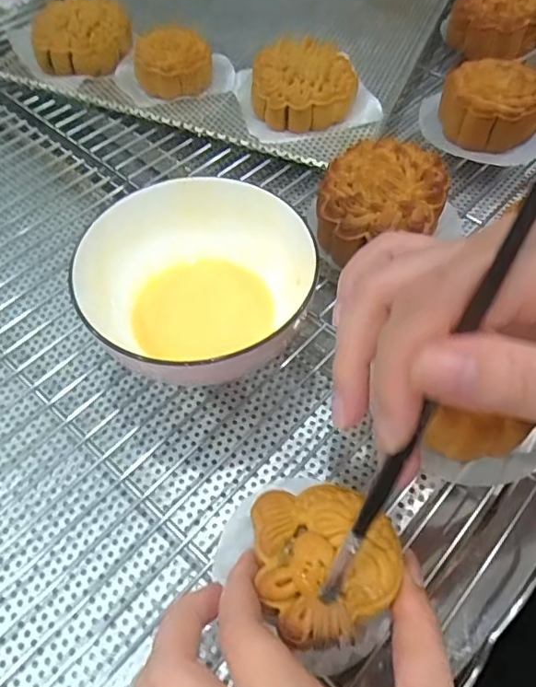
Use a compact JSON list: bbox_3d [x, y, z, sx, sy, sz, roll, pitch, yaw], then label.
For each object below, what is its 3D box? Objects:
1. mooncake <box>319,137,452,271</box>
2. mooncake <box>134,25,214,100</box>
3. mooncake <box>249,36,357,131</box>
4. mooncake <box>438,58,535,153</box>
[{"bbox_3d":[0.070,-0.091,0.339,0.071,0.033,0.089,13,57,9],"label":"mooncake"},{"bbox_3d":[-0.075,-0.221,0.435,0.058,0.033,0.058,0,56,1],"label":"mooncake"},{"bbox_3d":[0.027,-0.199,0.421,0.076,0.034,0.076,0,56,1],"label":"mooncake"},{"bbox_3d":[0.164,-0.174,0.401,0.063,0.042,0.063,0,56,1],"label":"mooncake"}]

